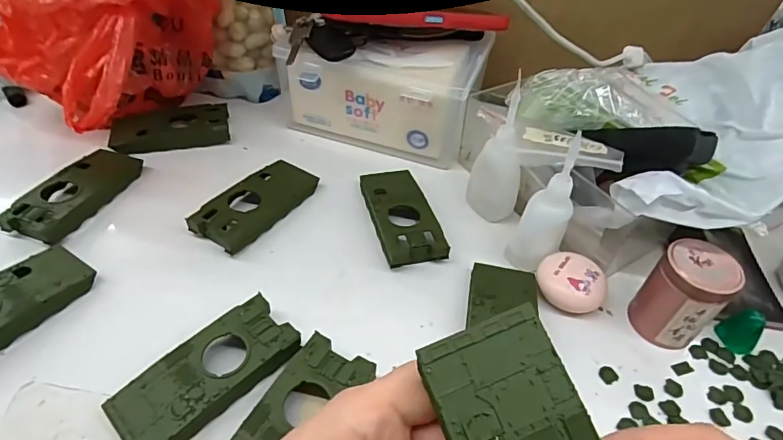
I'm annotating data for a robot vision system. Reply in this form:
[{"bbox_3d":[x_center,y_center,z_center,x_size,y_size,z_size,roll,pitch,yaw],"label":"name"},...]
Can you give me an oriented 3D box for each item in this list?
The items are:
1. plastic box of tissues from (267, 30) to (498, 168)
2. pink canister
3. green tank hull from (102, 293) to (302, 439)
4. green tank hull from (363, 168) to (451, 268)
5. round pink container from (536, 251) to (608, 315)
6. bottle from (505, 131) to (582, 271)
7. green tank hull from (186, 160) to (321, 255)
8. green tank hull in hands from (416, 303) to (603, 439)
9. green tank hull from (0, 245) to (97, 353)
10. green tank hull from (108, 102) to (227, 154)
[{"bbox_3d":[-0.007,-0.125,0.470,0.173,0.086,0.097,16,45,12],"label":"plastic box of tissues"},{"bbox_3d":[0.192,0.051,0.324,0.044,0.069,0.038,36,52,28],"label":"pink canister"},{"bbox_3d":[-0.107,0.092,0.288,0.053,0.021,0.102,36,51,28],"label":"green tank hull"},{"bbox_3d":[0.007,-0.007,0.398,0.045,0.013,0.104,-9,45,-14],"label":"green tank hull"},{"bbox_3d":[0.129,0.047,0.353,0.048,0.026,0.040,28,48,22],"label":"round pink container"},{"bbox_3d":[0.111,-0.013,0.344,0.034,0.097,0.034,24,47,19],"label":"bottle"},{"bbox_3d":[-0.108,-0.017,0.399,0.046,0.015,0.106,26,48,21],"label":"green tank hull"},{"bbox_3d":[0.048,0.083,0.157,0.044,0.013,0.101,-16,74,-21],"label":"green tank hull in hands"},{"bbox_3d":[-0.250,0.059,0.315,0.048,0.023,0.103,28,48,22],"label":"green tank hull"},{"bbox_3d":[-0.207,-0.086,0.461,0.102,0.021,0.048,-12,46,-17],"label":"green tank hull"}]

